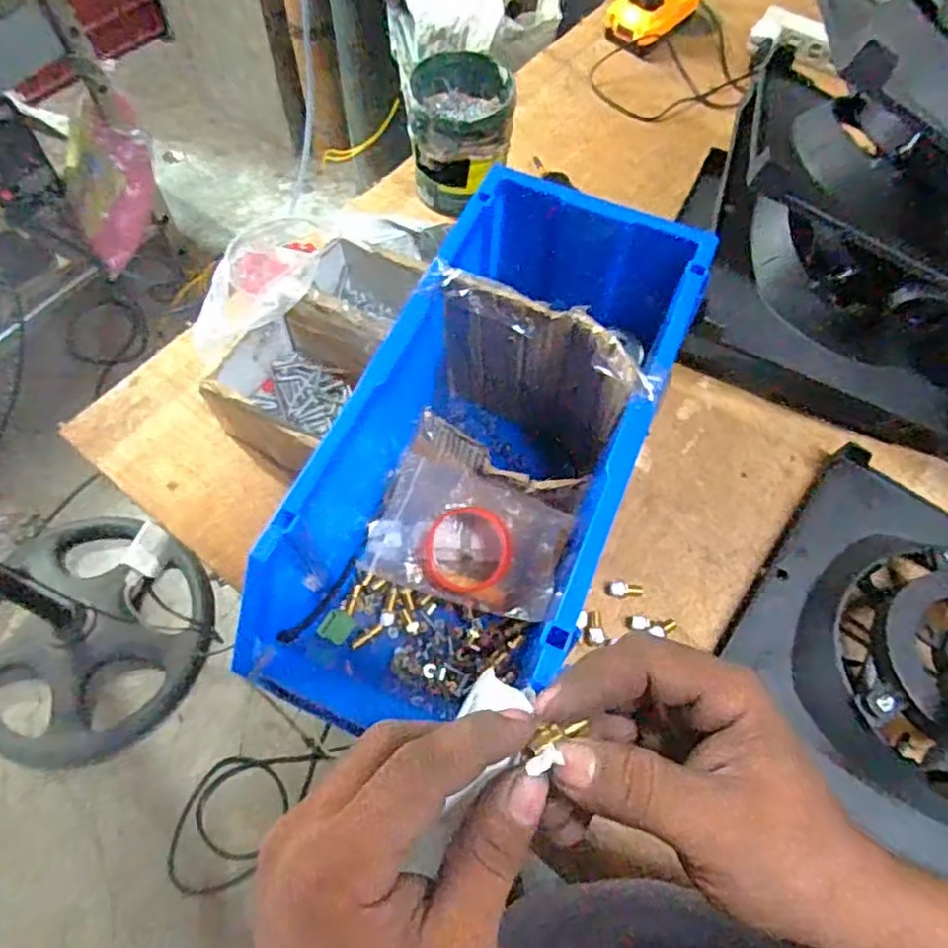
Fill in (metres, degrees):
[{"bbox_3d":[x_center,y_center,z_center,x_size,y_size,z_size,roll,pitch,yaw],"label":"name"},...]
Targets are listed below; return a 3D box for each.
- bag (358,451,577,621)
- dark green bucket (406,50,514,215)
[{"bbox_3d":[-0.014,0.045,0.552,0.137,0.031,0.115,16,82,20],"label":"bag"},{"bbox_3d":[-0.015,-0.376,0.743,0.106,0.116,0.120,0,63,-2],"label":"dark green bucket"}]

